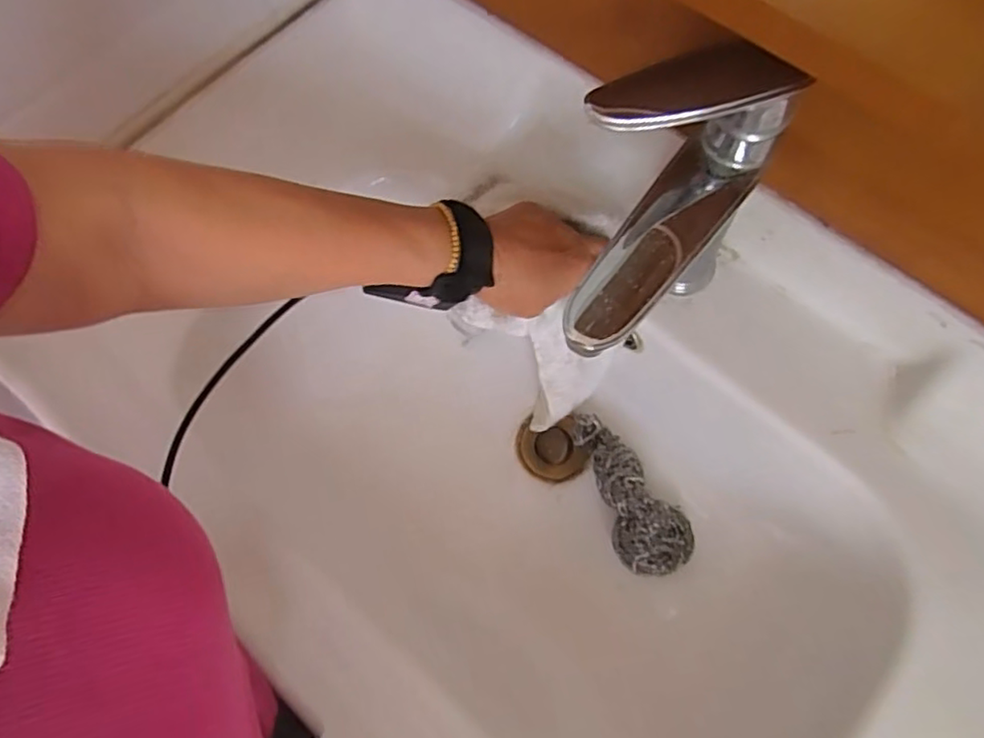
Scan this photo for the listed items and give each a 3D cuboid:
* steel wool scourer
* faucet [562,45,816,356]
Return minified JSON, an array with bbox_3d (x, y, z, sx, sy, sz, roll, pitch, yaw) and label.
[{"bbox_3d":[0.108,0.100,0.522,0.059,0.040,0.140,-30,70,-9],"label":"steel wool scourer"},{"bbox_3d":[0.084,-0.090,0.350,0.090,0.143,0.123,31,73,14],"label":"faucet"}]

